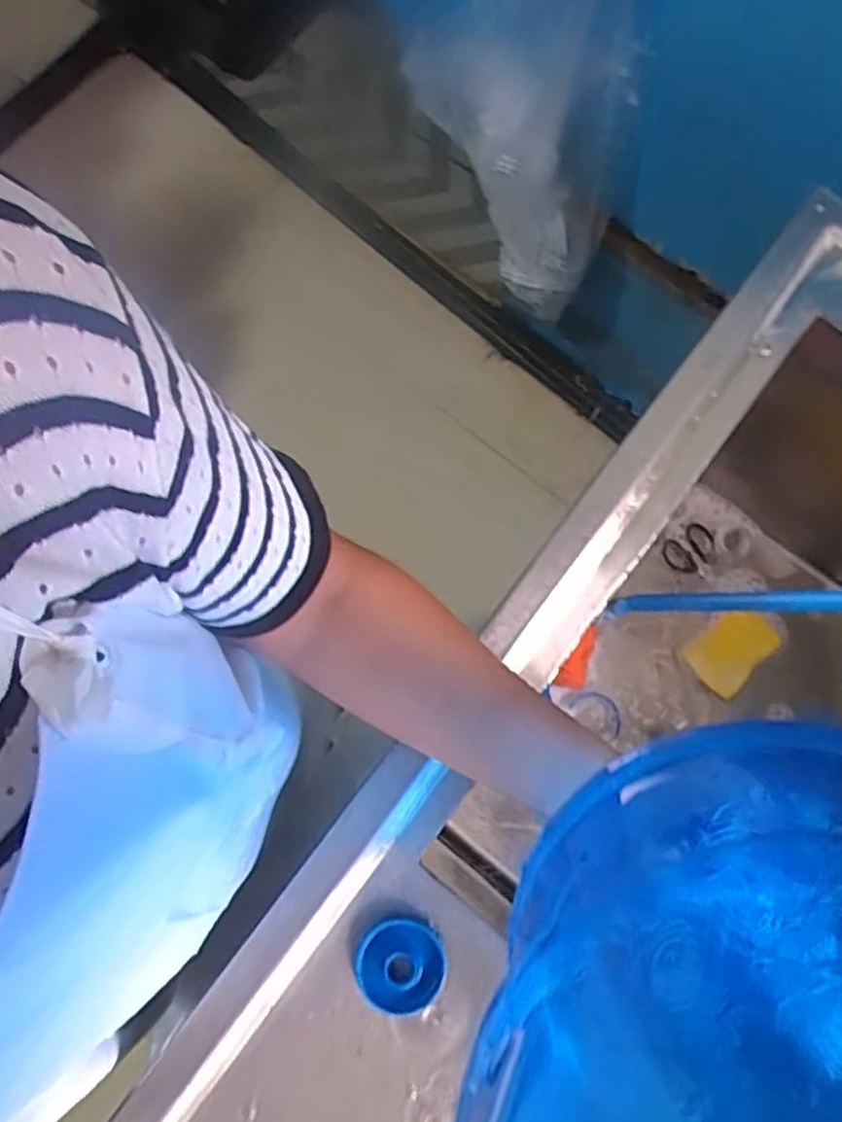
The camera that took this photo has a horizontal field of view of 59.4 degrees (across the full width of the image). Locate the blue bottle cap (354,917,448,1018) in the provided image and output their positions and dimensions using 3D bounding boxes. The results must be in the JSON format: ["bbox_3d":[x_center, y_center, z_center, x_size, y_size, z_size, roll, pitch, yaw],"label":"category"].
[{"bbox_3d":[-0.013,0.263,0.480,0.057,0.014,0.054,0,78,-1],"label":"blue bottle cap"}]

